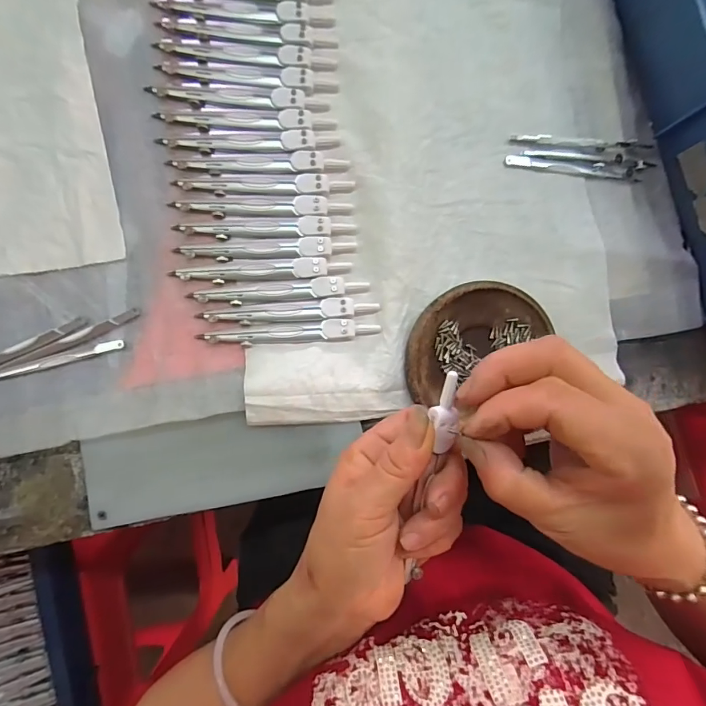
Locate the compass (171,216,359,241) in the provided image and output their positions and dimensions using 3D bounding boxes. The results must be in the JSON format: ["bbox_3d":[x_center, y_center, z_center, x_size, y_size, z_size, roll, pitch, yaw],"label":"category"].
[{"bbox_3d":[-0.062,-0.090,0.314,0.128,0.006,0.013,-3,91,-5],"label":"compass"}]

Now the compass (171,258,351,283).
[{"bbox_3d":[-0.065,-0.059,0.314,0.127,0.004,0.013,-4,91,-5],"label":"compass"}]

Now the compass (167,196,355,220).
[{"bbox_3d":[-0.065,-0.106,0.314,0.128,0.005,0.014,-2,91,-5],"label":"compass"}]

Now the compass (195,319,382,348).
[{"bbox_3d":[-0.045,-0.014,0.313,0.128,0.010,0.015,-4,91,-5],"label":"compass"}]

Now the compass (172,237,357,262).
[{"bbox_3d":[-0.061,-0.076,0.315,0.126,0.005,0.014,-3,91,-5],"label":"compass"}]

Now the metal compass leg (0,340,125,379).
[{"bbox_3d":[-0.216,0.008,0.303,0.107,0.004,0.007,-16,92,-4],"label":"metal compass leg"}]

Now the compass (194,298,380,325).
[{"bbox_3d":[-0.046,-0.030,0.314,0.127,0.009,0.014,-4,91,-5],"label":"compass"}]

